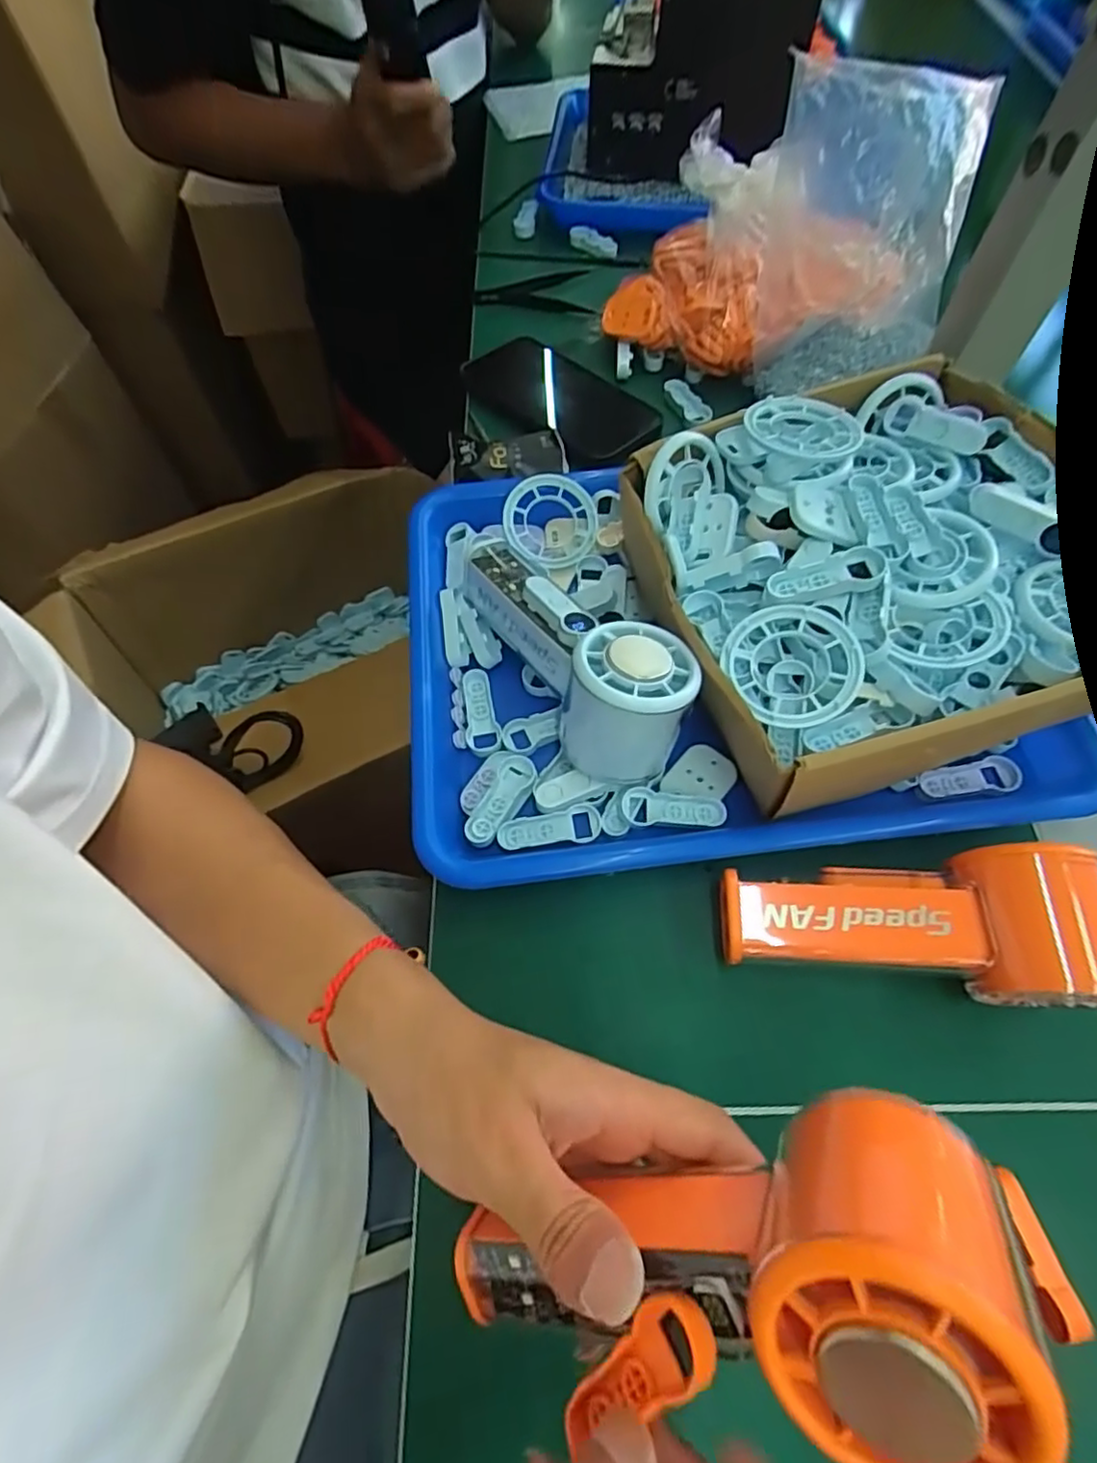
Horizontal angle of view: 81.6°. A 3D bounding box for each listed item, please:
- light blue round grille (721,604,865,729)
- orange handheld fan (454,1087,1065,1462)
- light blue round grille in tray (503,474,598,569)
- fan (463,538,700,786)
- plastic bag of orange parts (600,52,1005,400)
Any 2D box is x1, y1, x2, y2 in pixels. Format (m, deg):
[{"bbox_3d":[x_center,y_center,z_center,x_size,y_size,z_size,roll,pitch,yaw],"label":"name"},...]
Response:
[{"bbox_3d":[0.106,-0.027,0.279,0.055,0.017,0.055,-3,72,10],"label":"light blue round grille"},{"bbox_3d":[0.044,0.148,0.173,0.154,0.049,0.068,-29,58,31],"label":"orange handheld fan"},{"bbox_3d":[0.001,-0.129,0.393,0.056,0.011,0.056,0,94,-7],"label":"light blue round grille in tray"},{"bbox_3d":[0.014,-0.046,0.321,0.064,0.068,0.164,-28,65,-13],"label":"fan"},{"bbox_3d":[0.157,-0.324,0.408,0.208,0.157,0.103,21,65,12],"label":"plastic bag of orange parts"}]

